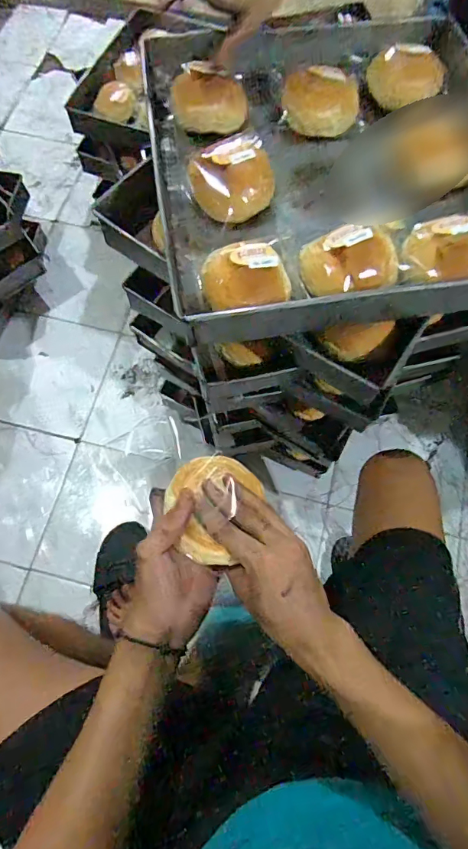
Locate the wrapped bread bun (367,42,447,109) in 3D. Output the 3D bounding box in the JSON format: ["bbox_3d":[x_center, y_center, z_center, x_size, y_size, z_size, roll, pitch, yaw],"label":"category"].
[{"bbox_3d":[0.226,-0.456,0.590,0.096,0.041,0.065,-1,71,-1],"label":"wrapped bread bun"}]

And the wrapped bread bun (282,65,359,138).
[{"bbox_3d":[0.112,-0.418,0.581,0.097,0.048,0.072,9,71,2],"label":"wrapped bread bun"}]

